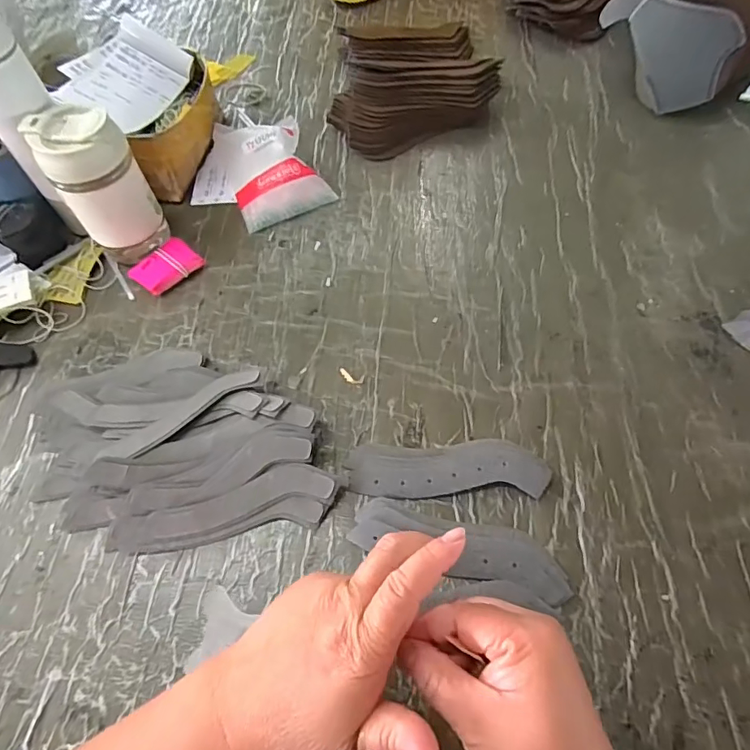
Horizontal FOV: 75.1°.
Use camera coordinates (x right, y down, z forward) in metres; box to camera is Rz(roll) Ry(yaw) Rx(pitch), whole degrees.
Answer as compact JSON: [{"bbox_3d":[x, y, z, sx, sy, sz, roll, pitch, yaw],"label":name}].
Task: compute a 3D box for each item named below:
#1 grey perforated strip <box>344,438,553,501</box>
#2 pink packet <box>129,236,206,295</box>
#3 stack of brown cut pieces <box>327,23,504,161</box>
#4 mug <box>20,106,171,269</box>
[{"bbox_3d":[0.063,0.081,0.428,0.170,0.013,0.052,-1,60,3],"label":"grey perforated strip"},{"bbox_3d":[-0.237,-0.122,0.558,0.046,0.023,0.069,37,68,22],"label":"pink packet"},{"bbox_3d":[0.048,-0.434,0.700,0.232,0.063,0.256,-12,60,-3],"label":"stack of brown cut pieces"},{"bbox_3d":[-0.287,-0.197,0.523,0.081,0.156,0.073,-33,63,-15],"label":"mug"}]

